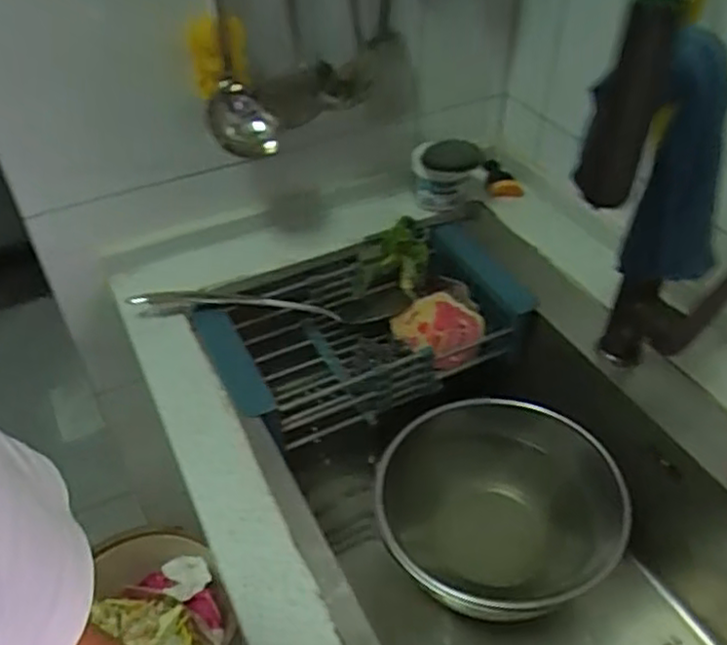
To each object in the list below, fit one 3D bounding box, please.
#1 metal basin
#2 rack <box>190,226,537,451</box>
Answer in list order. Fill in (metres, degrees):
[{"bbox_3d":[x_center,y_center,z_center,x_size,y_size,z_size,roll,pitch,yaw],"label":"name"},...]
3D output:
[{"bbox_3d":[0.143,0.215,0.754,0.227,0.148,0.242,0,43,0],"label":"metal basin"},{"bbox_3d":[0.007,0.007,0.857,0.393,0.084,0.211,-19,46,-19],"label":"rack"}]

